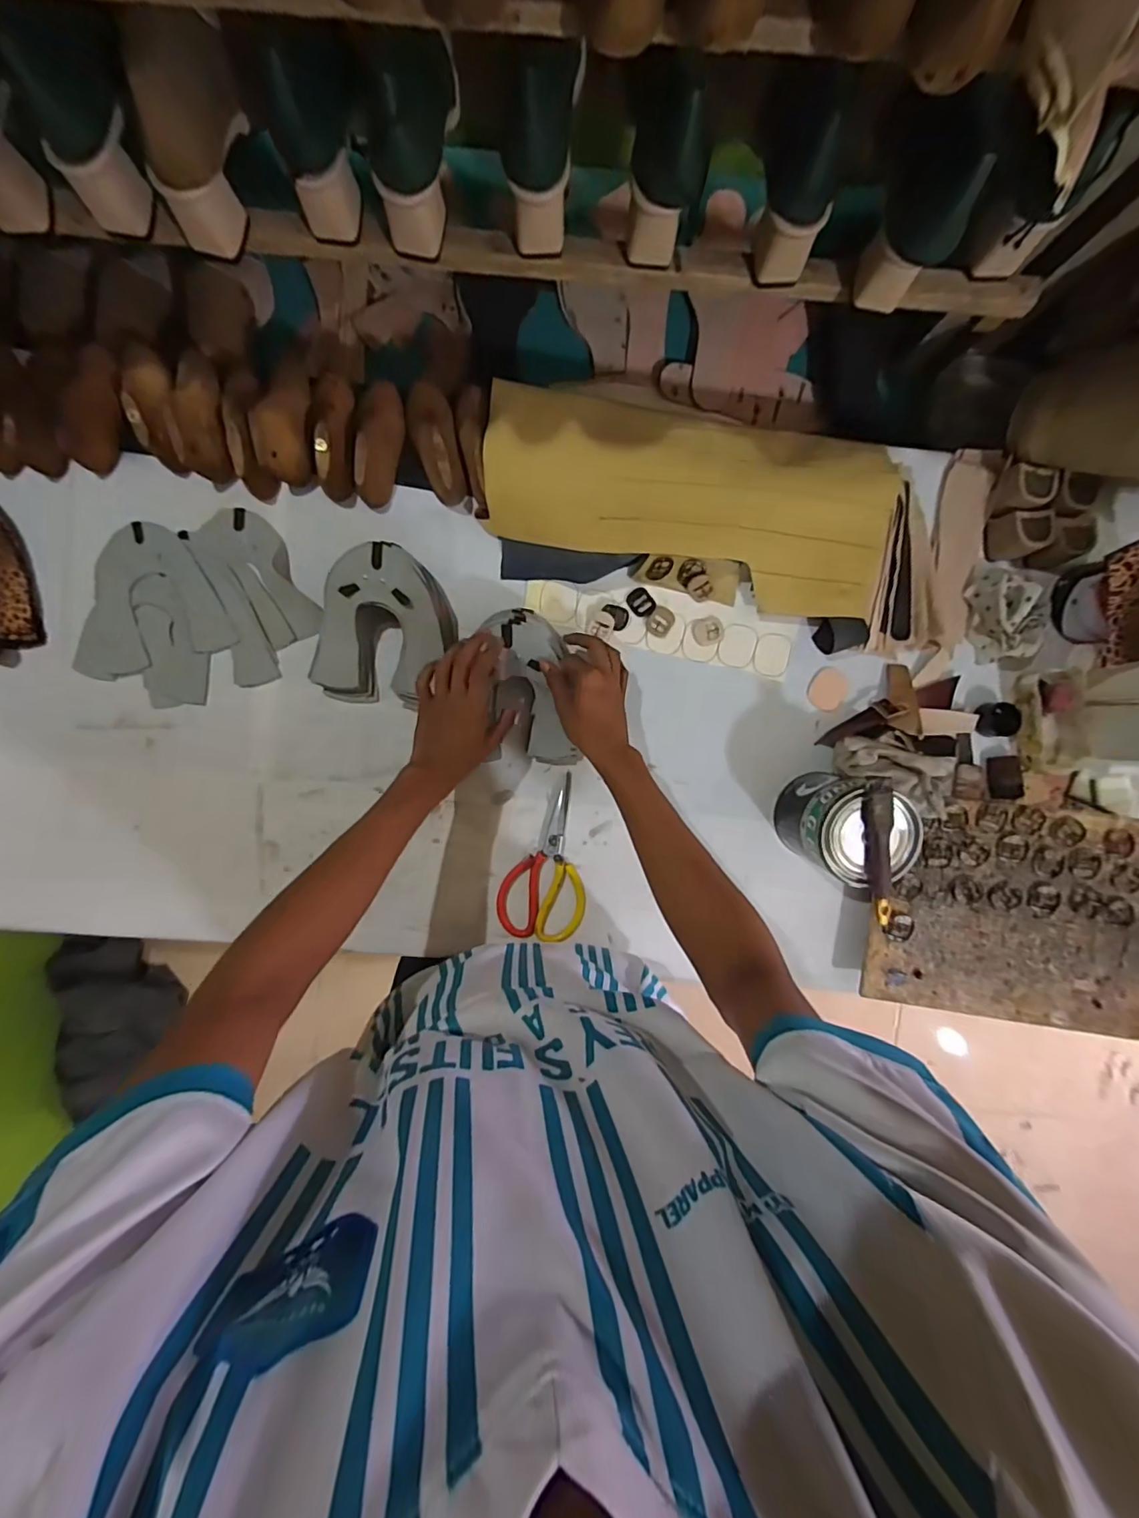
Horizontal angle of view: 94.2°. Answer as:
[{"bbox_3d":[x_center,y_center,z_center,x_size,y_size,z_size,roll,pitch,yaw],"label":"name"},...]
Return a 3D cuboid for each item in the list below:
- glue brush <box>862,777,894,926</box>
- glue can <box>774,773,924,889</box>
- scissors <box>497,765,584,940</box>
[{"bbox_3d":[0.321,0.094,0.547,0.023,0.017,0.153,-6,94,-1],"label":"glue brush"},{"bbox_3d":[0.310,0.076,0.608,0.102,0.125,0.101,0,94,-1],"label":"glue can"},{"bbox_3d":[-0.030,0.124,0.663,0.108,0.020,0.210,5,94,-2],"label":"scissors"}]

